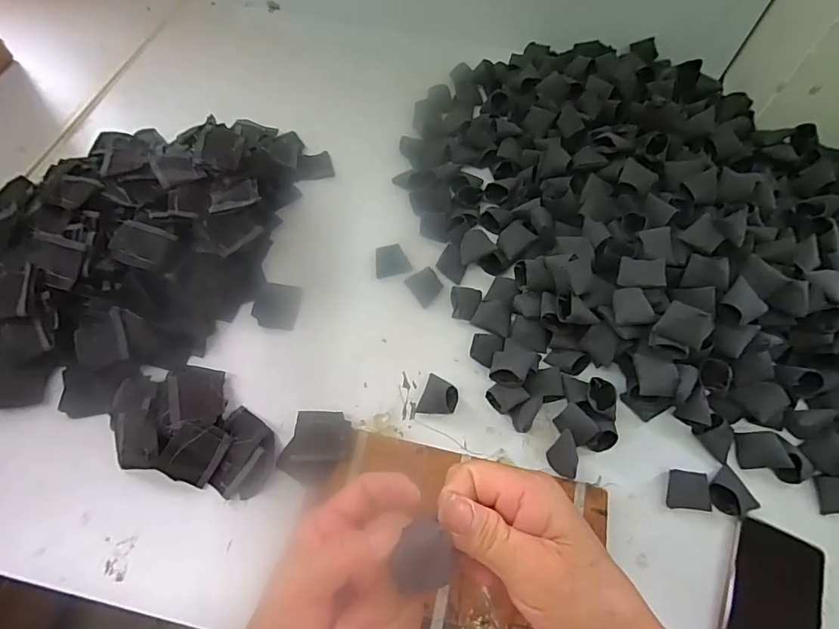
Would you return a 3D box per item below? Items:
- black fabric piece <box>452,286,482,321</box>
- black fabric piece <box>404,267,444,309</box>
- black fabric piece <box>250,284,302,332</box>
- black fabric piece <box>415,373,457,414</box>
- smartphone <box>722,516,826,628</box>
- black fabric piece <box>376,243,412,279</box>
[{"bbox_3d":[0.052,-0.014,0.525,0.034,0.009,0.041,13,62,5],"label":"black fabric piece"},{"bbox_3d":[0.008,-0.034,0.530,0.035,0.012,0.042,-29,66,-16],"label":"black fabric piece"},{"bbox_3d":[-0.162,-0.010,0.520,0.048,0.004,0.056,11,62,-12],"label":"black fabric piece"},{"bbox_3d":[0.021,0.082,0.464,0.036,0.029,0.041,19,62,8],"label":"black fabric piece"},{"bbox_3d":[0.299,0.264,0.384,0.076,0.014,0.157,24,63,10],"label":"smartphone"},{"bbox_3d":[-0.032,-0.065,0.543,0.041,0.025,0.031,-7,62,-6],"label":"black fabric piece"}]

